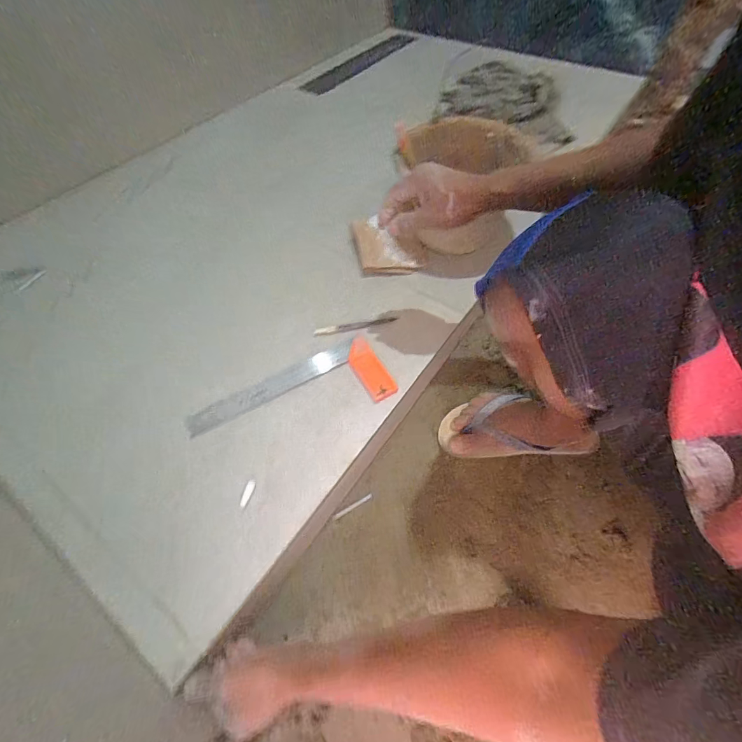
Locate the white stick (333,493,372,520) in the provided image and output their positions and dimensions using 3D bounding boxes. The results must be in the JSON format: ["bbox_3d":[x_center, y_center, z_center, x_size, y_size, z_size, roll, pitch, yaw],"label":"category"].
[{"bbox_3d":[-0.028,0.212,0.568,0.068,0.005,0.008,-28,61,-16],"label":"white stick"}]

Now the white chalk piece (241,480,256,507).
[{"bbox_3d":[-0.166,0.166,0.493,0.011,0.008,0.035,13,59,9],"label":"white chalk piece"}]

